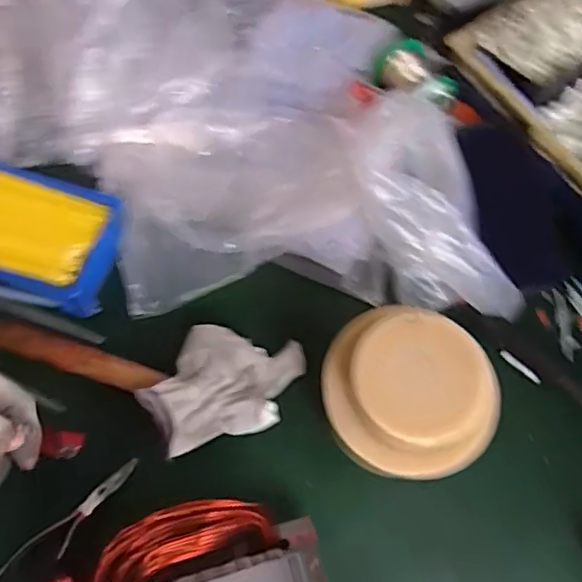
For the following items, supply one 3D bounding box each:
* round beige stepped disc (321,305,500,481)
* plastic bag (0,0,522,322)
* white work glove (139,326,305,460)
[{"bbox_3d":[0.076,0.064,0.386,0.100,0.051,0.106,0,67,-1],"label":"round beige stepped disc"},{"bbox_3d":[-0.041,-0.169,0.509,0.490,0.142,0.347,7,67,2],"label":"plastic bag"},{"bbox_3d":[-0.052,0.069,0.469,0.128,0.043,0.095,-17,68,-8],"label":"white work glove"}]

